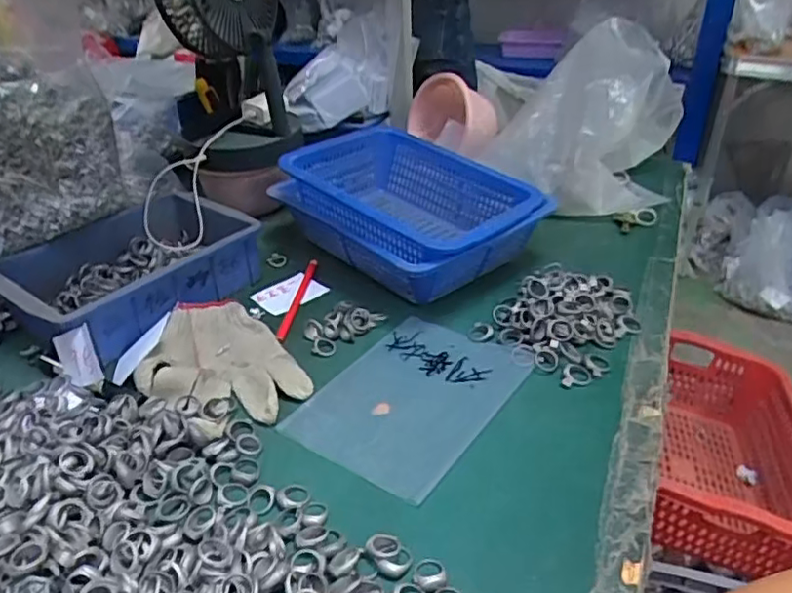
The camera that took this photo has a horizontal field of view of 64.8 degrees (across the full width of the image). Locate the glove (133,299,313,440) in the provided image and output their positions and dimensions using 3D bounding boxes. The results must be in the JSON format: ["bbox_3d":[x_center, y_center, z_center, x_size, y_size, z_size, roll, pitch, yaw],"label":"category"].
[{"bbox_3d":[-0.174,0.054,0.590,0.131,0.022,0.195,-20,37,-26],"label":"glove"}]

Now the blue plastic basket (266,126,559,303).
[{"bbox_3d":[0.018,-0.106,0.738,0.191,0.099,0.281,-28,40,-34],"label":"blue plastic basket"}]

